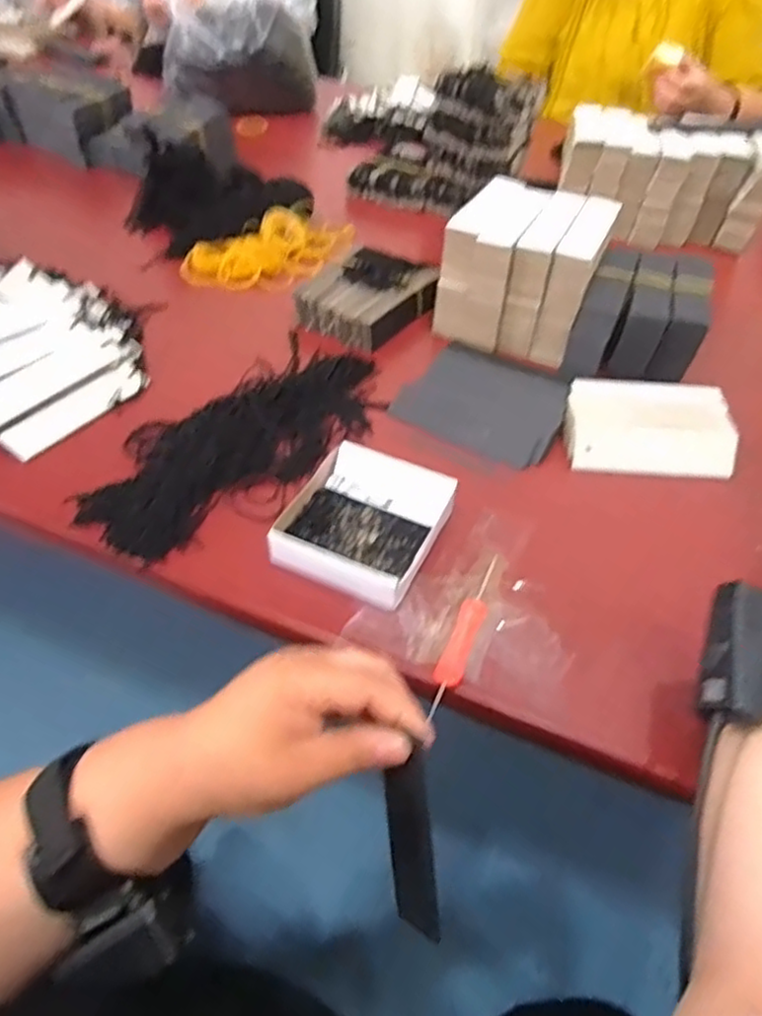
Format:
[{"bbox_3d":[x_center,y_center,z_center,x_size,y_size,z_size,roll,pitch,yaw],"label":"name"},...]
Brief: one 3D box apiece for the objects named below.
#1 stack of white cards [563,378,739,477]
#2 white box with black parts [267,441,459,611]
[{"bbox_3d":[0.221,-0.070,0.569,0.132,0.026,0.095,5,46,1],"label":"stack of white cards"},{"bbox_3d":[-0.010,0.008,0.482,0.101,0.026,0.111,19,48,14],"label":"white box with black parts"}]

